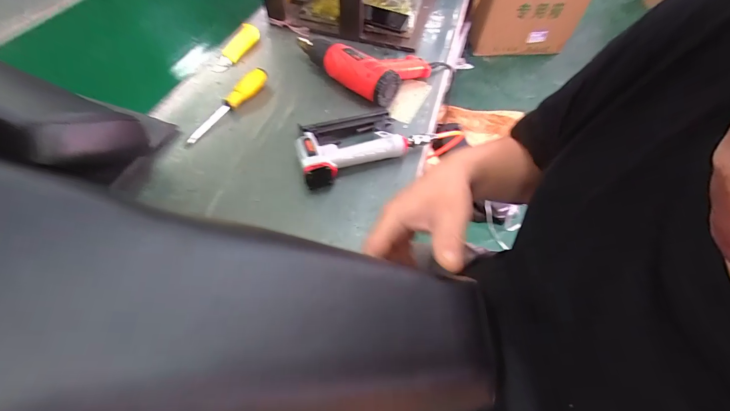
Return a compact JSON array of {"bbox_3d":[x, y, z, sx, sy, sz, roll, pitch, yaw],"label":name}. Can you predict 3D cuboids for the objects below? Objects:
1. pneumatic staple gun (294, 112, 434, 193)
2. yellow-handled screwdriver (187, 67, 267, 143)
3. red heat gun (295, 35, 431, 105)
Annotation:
[{"bbox_3d":[-0.010,-0.122,0.558,0.245,0.050,0.127,-22,60,-16],"label":"pneumatic staple gun"},{"bbox_3d":[-0.272,-0.204,0.610,0.032,0.032,0.221,27,60,14],"label":"yellow-handled screwdriver"},{"bbox_3d":[-0.008,-0.330,0.681,0.297,0.078,0.177,34,62,19],"label":"red heat gun"}]

